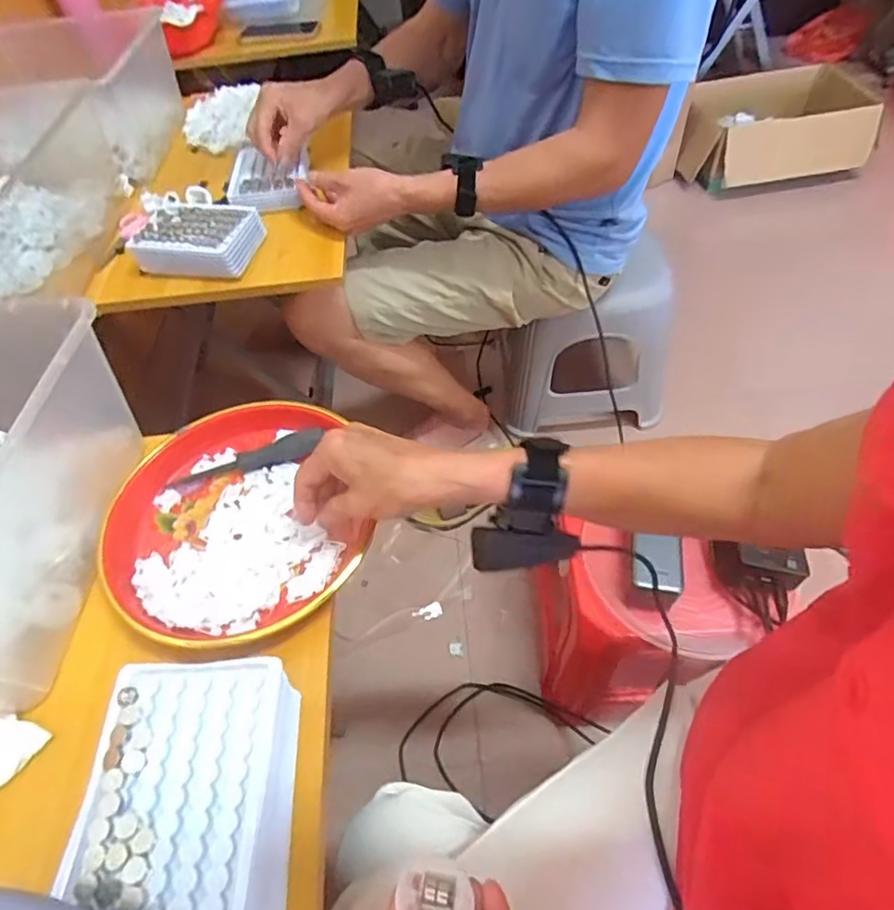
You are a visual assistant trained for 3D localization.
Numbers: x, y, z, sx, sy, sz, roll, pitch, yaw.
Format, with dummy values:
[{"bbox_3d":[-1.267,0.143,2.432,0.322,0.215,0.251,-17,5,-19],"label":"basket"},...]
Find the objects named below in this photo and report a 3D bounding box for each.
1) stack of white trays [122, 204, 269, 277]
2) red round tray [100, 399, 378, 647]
[{"bbox_3d":[-0.298,-0.264,0.697,0.136,0.042,0.106,4,54,8],"label":"stack of white trays"},{"bbox_3d":[-0.165,0.049,0.465,0.210,0.029,0.214,-2,54,3],"label":"red round tray"}]

